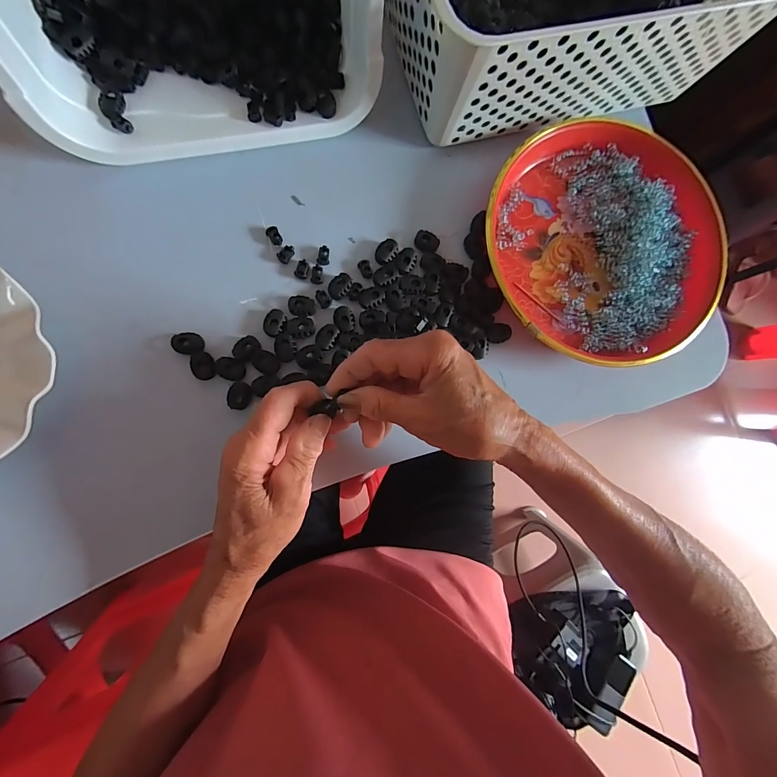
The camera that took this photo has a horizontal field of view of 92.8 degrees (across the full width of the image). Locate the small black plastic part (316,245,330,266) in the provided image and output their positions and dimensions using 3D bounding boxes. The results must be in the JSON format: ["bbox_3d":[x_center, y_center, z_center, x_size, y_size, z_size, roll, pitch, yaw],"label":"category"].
[{"bbox_3d":[-0.055,-0.112,0.314,0.010,0.006,0.017,11,83,-8],"label":"small black plastic part"}]

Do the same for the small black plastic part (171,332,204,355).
[{"bbox_3d":[-0.155,-0.035,0.287,0.021,0.007,0.017,7,84,-8],"label":"small black plastic part"}]

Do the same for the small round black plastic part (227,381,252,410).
[{"bbox_3d":[-0.116,0.006,0.289,0.017,0.004,0.021,8,83,-8],"label":"small round black plastic part"}]

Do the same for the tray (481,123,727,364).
[{"bbox_3d":[0.192,-0.131,0.333,0.213,0.032,0.214,1,85,-9],"label":"tray"}]

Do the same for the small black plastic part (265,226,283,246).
[{"bbox_3d":[-0.095,-0.127,0.309,0.010,0.007,0.016,-35,93,-8],"label":"small black plastic part"}]

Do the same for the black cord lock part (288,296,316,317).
[{"bbox_3d":[-0.071,-0.067,0.304,0.020,0.006,0.017,5,84,-8],"label":"black cord lock part"}]

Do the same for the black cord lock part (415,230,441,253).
[{"bbox_3d":[0.034,-0.130,0.328,0.022,0.012,0.013,14,83,-7],"label":"black cord lock part"}]

